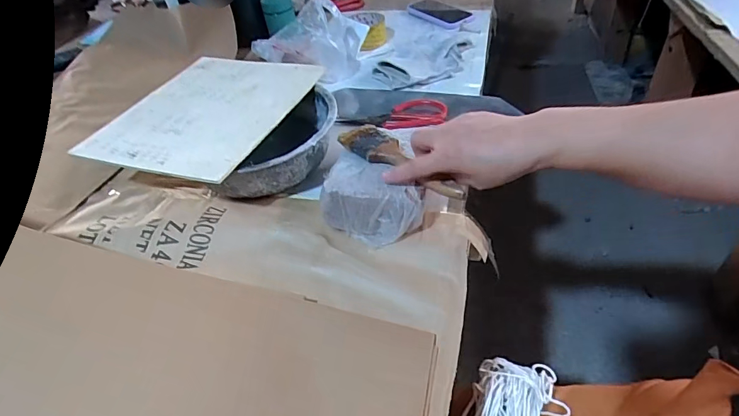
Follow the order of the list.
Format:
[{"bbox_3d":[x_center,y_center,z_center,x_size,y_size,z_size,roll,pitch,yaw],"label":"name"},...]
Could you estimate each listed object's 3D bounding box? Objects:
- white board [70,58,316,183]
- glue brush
[{"bbox_3d":[-0.226,-0.143,0.586,0.247,0.012,0.281,12,48,19],"label":"white board"},{"bbox_3d":[0.038,-0.054,0.475,0.045,0.016,0.173,-35,51,-28],"label":"glue brush"}]

